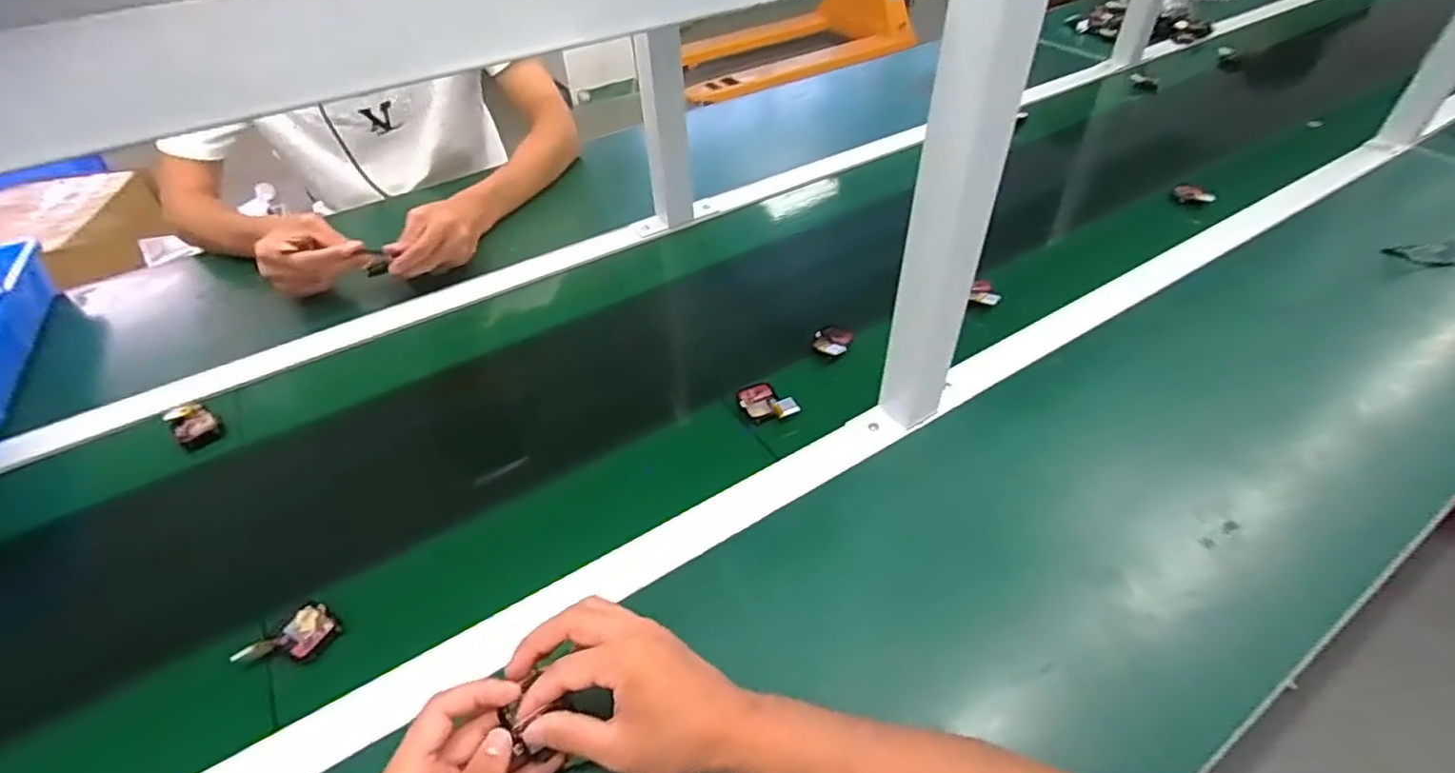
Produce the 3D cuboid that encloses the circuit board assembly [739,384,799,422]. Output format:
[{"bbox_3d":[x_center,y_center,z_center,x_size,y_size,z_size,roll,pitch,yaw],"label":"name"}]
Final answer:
[{"bbox_3d":[0.036,0.015,0.629,0.041,0.015,0.060,-23,48,-20],"label":"circuit board assembly"}]

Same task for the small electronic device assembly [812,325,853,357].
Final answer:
[{"bbox_3d":[0.109,-0.050,0.691,0.041,0.012,0.051,16,47,18],"label":"small electronic device assembly"}]

